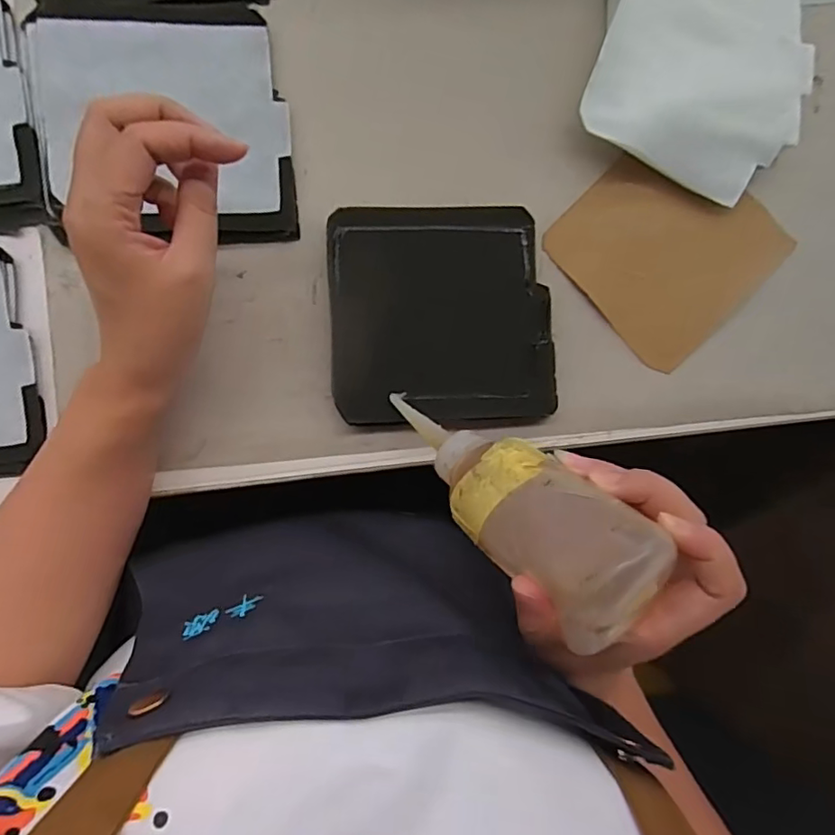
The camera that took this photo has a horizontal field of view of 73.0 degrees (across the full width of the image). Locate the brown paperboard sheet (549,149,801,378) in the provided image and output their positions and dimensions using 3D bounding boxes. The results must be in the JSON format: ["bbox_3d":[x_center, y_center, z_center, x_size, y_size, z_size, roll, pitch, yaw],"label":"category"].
[{"bbox_3d":[0.168,-0.115,0.378,0.128,0.007,0.126,-43,93,-1],"label":"brown paperboard sheet"}]

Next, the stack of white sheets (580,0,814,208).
[{"bbox_3d":[0.185,-0.222,0.364,0.140,0.030,0.135,15,90,-8],"label":"stack of white sheets"}]

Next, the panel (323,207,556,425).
[{"bbox_3d":[0.016,-0.065,0.351,0.136,0.013,0.133,-1,92,-8],"label":"panel"}]

